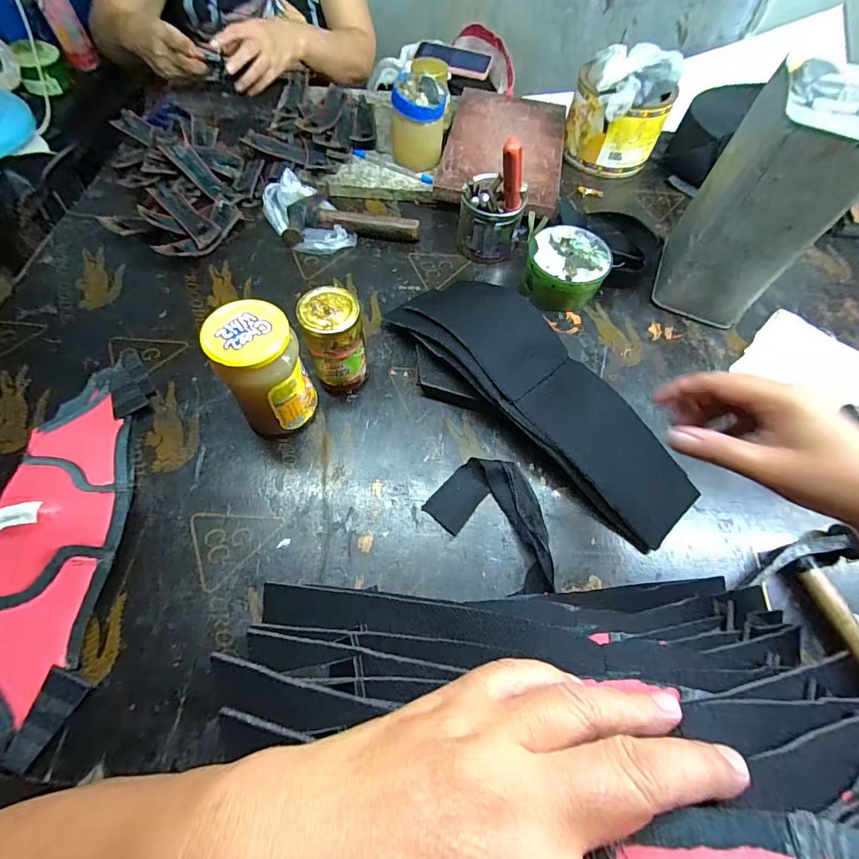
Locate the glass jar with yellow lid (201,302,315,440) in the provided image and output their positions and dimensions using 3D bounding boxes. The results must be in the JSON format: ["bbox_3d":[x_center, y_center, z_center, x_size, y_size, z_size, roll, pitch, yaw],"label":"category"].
[{"bbox_3d":[-0.160,-0.053,0.430,0.073,0.134,0.070,1,62,-2],"label":"glass jar with yellow lid"}]

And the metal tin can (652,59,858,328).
[{"bbox_3d":[0.379,-0.252,0.507,0.111,0.231,0.134,23,63,9],"label":"metal tin can"}]

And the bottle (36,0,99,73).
[{"bbox_3d":[-0.751,-0.850,0.864,0.059,0.195,0.055,-24,66,-15],"label":"bottle"}]

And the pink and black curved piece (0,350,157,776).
[{"bbox_3d":[-0.337,0.077,0.389,0.106,0.064,0.365,-9,63,-7],"label":"pink and black curved piece"}]

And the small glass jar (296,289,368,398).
[{"bbox_3d":[-0.100,-0.090,0.463,0.056,0.112,0.056,1,62,-2],"label":"small glass jar"}]

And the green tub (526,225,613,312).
[{"bbox_3d":[0.180,-0.212,0.575,0.100,0.057,0.102,1,62,-2],"label":"green tub"}]

